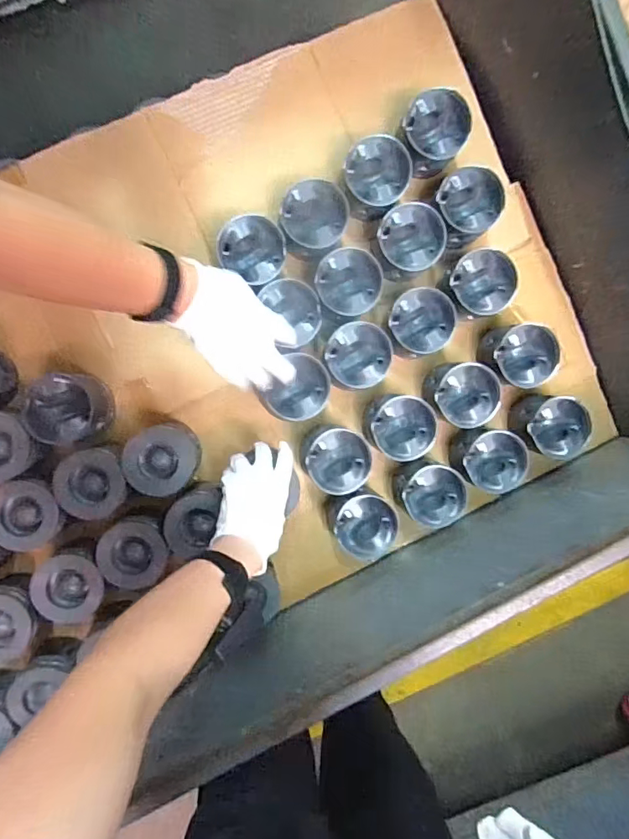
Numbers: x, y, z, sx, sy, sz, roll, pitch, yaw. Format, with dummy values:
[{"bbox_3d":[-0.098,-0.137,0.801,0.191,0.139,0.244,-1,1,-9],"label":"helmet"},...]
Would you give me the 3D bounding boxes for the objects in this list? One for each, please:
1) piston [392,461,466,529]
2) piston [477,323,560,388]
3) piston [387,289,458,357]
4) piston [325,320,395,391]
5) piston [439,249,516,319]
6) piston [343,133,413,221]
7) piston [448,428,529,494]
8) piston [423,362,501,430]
[{"bbox_3d":[0.169,0.107,0.736,0.089,0.071,0.088,0,93,-4],"label":"piston"},{"bbox_3d":[0.293,-0.091,0.736,0.096,0.095,0.089,9,92,-5],"label":"piston"},{"bbox_3d":[0.146,-0.136,0.708,0.086,0.062,0.090,5,93,-4],"label":"piston"},{"bbox_3d":[0.060,-0.089,0.700,0.089,0.054,0.087,0,93,-4],"label":"piston"},{"bbox_3d":[0.230,-0.188,0.701,0.086,0.067,0.084,-16,94,-3],"label":"piston"},{"bbox_3d":[0.081,-0.325,0.672,0.083,0.064,0.086,0,93,-4],"label":"piston"},{"bbox_3d":[0.258,0.054,0.737,0.095,0.058,0.100,10,92,-5],"label":"piston"},{"bbox_3d":[0.212,-0.035,0.721,0.093,0.067,0.086,0,93,-4],"label":"piston"}]

